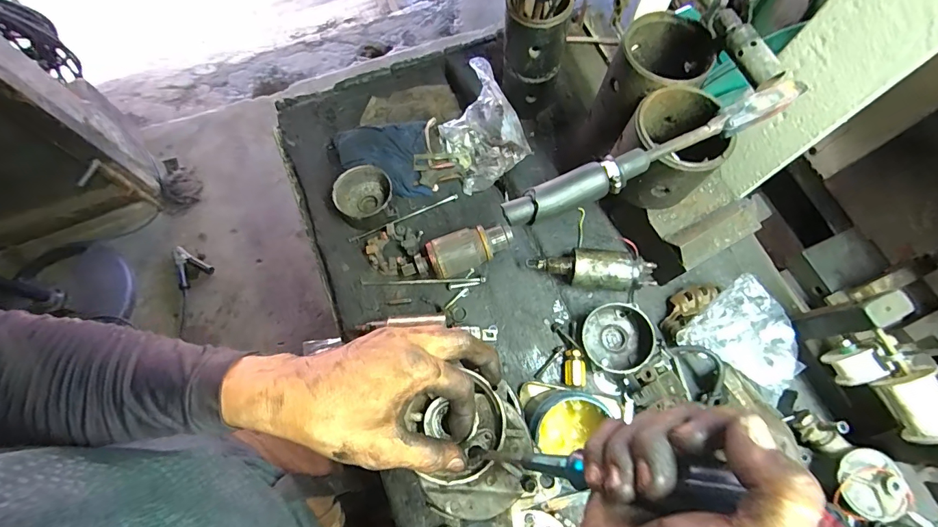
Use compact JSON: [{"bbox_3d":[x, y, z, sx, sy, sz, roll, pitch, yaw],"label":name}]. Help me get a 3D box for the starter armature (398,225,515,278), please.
[{"bbox_3d":[-0.015,-0.013,0.546,0.150,0.049,0.051,-18,72,-7],"label":"starter armature"}]

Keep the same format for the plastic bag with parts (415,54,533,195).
[{"bbox_3d":[-0.011,-0.178,0.575,0.141,0.111,0.140,-23,72,-9],"label":"plastic bag with parts"}]

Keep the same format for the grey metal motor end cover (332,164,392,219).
[{"bbox_3d":[-0.145,-0.093,0.578,0.080,0.035,0.078,-40,76,-14],"label":"grey metal motor end cover"}]

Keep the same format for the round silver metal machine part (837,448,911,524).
[{"bbox_3d":[0.415,0.228,0.425,0.058,0.020,0.067,5,70,1],"label":"round silver metal machine part"}]

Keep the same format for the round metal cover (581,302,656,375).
[{"bbox_3d":[0.180,0.091,0.503,0.080,0.038,0.080,-2,79,12],"label":"round metal cover"}]

